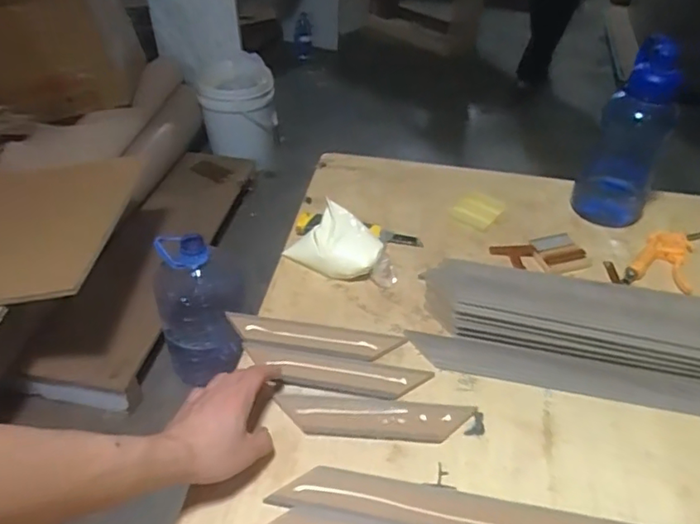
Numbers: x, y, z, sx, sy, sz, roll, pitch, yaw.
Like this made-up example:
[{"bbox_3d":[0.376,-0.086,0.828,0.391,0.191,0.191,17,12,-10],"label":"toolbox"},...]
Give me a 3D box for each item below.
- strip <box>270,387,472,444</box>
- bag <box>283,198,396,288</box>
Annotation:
[{"bbox_3d":[0.025,0.171,0.628,0.209,0.010,0.054,5,42,3],"label":"strip"},{"bbox_3d":[-0.011,-0.024,0.810,0.160,0.065,0.088,8,42,5],"label":"bag"}]

